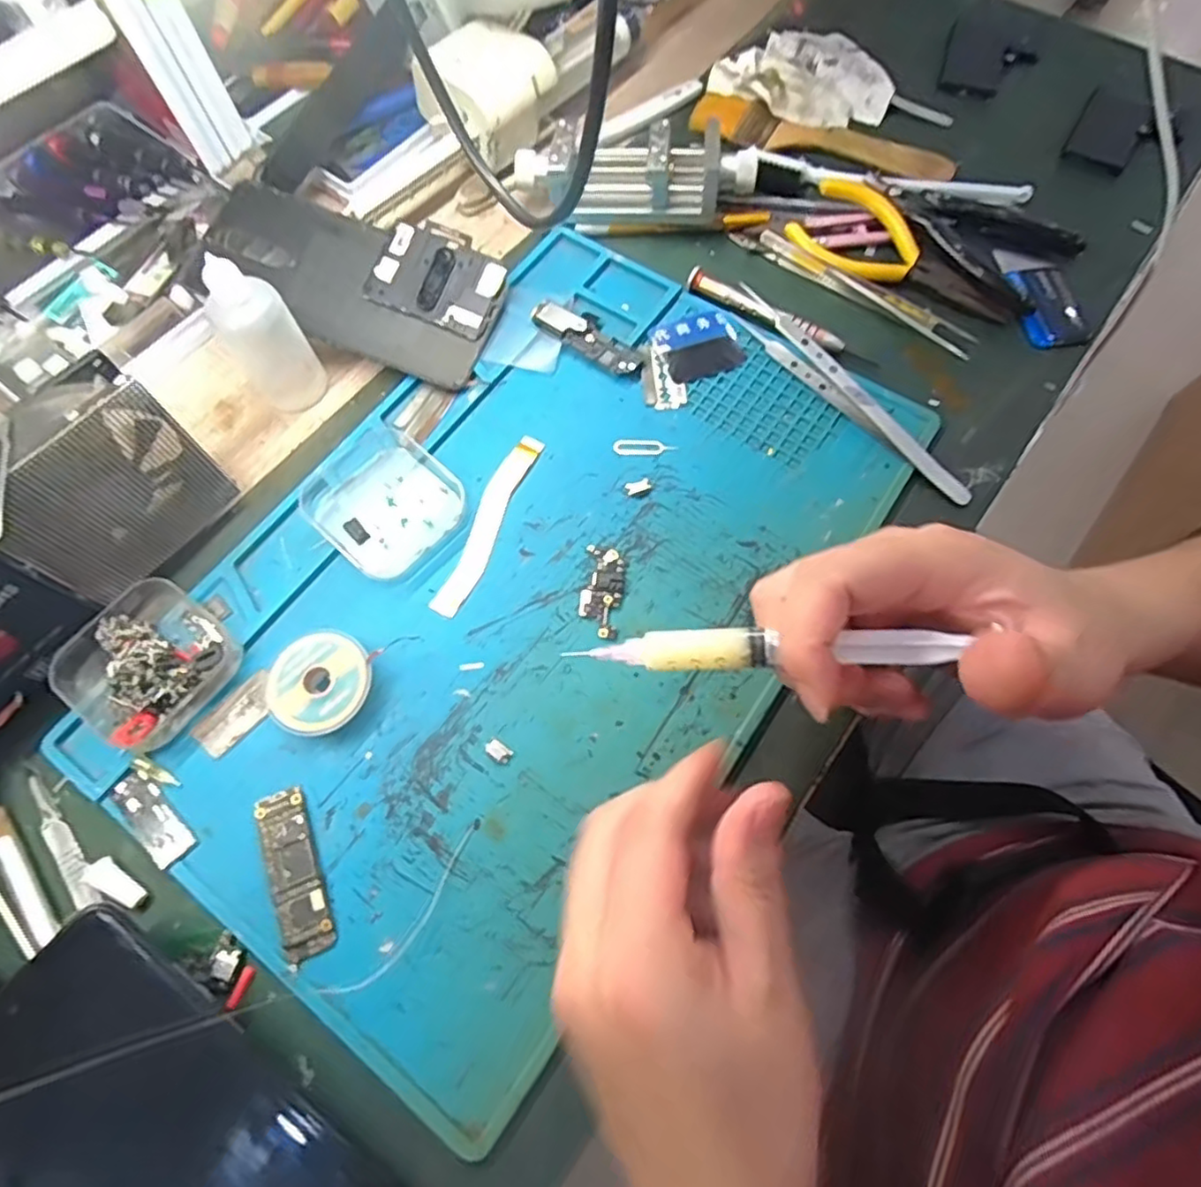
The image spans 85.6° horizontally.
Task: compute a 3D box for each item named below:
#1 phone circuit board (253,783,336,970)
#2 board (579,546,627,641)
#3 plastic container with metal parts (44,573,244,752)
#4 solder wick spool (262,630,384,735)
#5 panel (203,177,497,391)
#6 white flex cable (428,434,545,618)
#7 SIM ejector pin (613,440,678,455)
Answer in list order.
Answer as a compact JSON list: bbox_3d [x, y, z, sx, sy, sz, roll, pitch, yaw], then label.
[{"bbox_3d":[-0.122,0.111,0.260,0.020,0.005,0.064,-23,71,-9],"label":"phone circuit board"},{"bbox_3d":[0.001,-0.001,0.303,0.019,0.004,0.045,6,69,2],"label":"board"},{"bbox_3d":[-0.200,0.029,0.283,0.062,0.021,0.062,34,73,12],"label":"plastic container with metal parts"},{"bbox_3d":[-0.122,0.039,0.285,0.043,0.012,0.044,0,69,0],"label":"solder wick spool"},{"bbox_3d":[-0.137,-0.169,0.353,0.161,0.004,0.067,25,80,1],"label":"panel"},{"bbox_3d":[-0.055,-0.036,0.317,0.017,0.004,0.101,19,70,7],"label":"white flex cable"},{"bbox_3d":[0.023,-0.075,0.333,0.032,0.004,0.009,3,69,1],"label":"SIM ejector pin"}]

